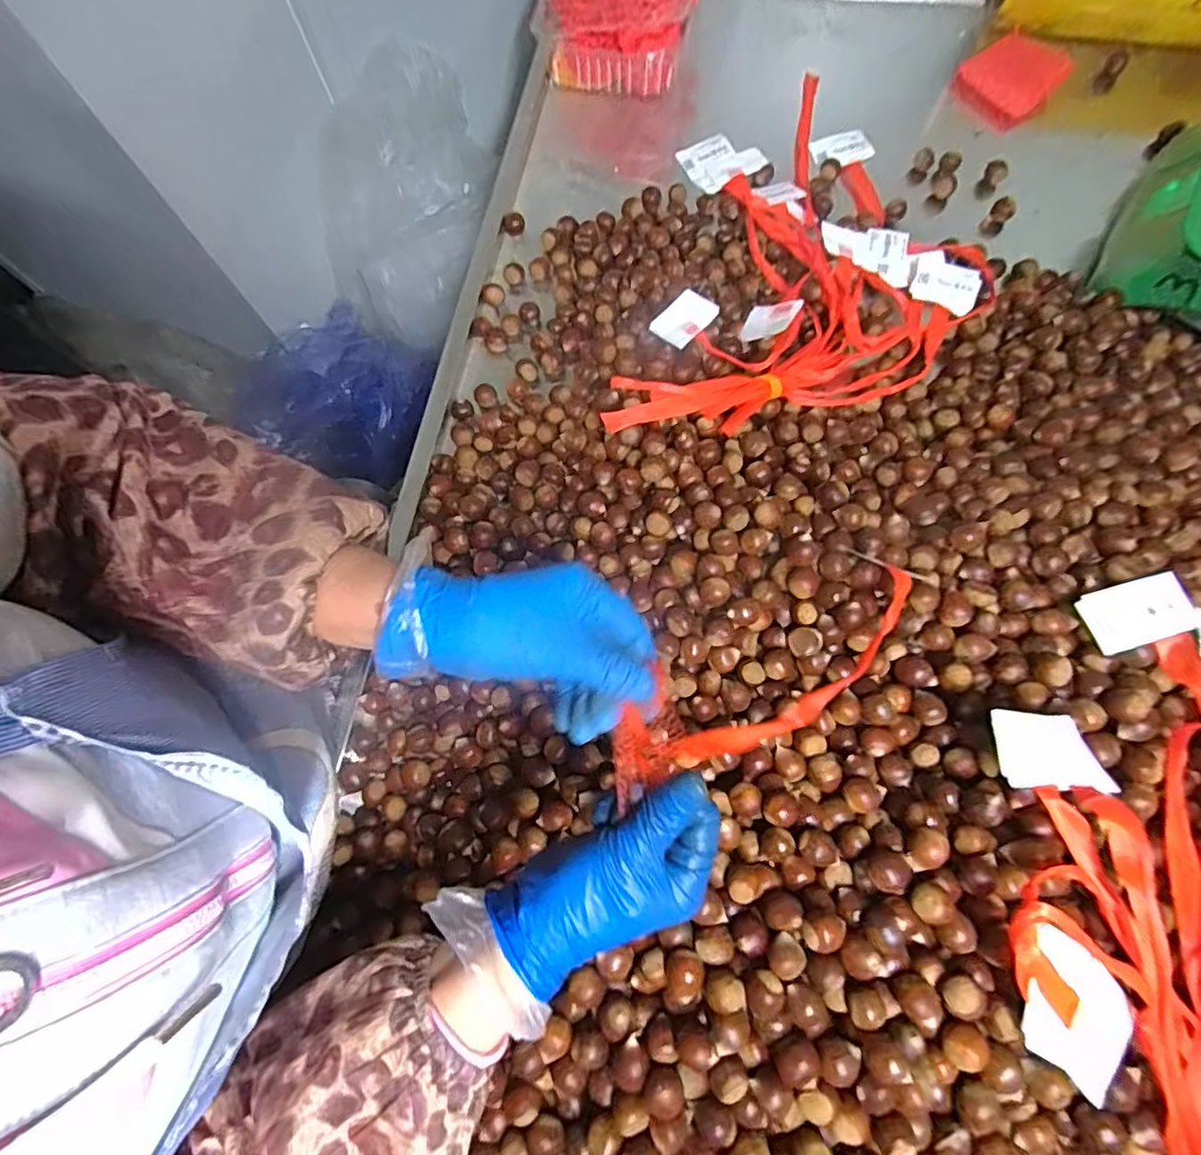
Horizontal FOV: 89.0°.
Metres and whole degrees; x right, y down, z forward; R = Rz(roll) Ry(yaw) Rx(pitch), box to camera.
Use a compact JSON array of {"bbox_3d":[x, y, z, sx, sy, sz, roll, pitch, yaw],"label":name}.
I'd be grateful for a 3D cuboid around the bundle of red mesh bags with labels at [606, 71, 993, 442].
[{"bbox_3d":[0.150,-0.331,0.616,0.393,0.049,0.368,0,73,1],"label":"bundle of red mesh bags with labels"}]

